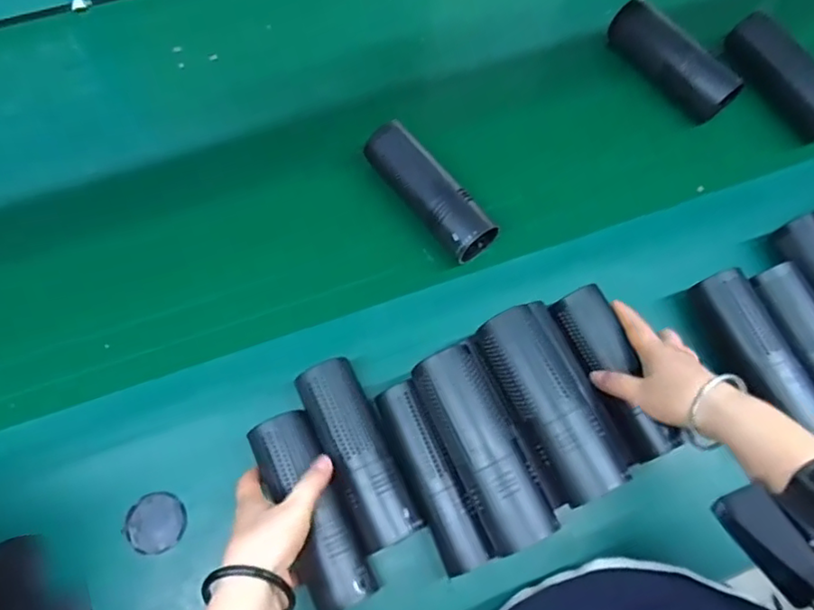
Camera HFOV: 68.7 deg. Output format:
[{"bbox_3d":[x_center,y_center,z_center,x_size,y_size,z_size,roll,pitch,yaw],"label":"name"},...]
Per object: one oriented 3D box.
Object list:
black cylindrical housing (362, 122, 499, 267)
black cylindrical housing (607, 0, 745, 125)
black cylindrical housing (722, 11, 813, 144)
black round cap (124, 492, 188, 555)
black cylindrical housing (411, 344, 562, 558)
[{"bbox_3d":[0.027,-0.114,0.618,0.055,0.043,0.174,-35,74,-13],"label":"black cylindrical housing"},{"bbox_3d":[0.311,-0.289,0.706,0.045,0.059,0.170,-31,74,-12],"label":"black cylindrical housing"},{"bbox_3d":[0.446,-0.270,0.696,0.052,0.054,0.168,-22,72,-9],"label":"black cylindrical housing"},{"bbox_3d":[-0.221,0.192,0.526,0.051,0.006,0.050,0,70,-1],"label":"black round cap"},{"bbox_3d":[0.060,0.112,0.496,0.056,0.046,0.170,-22,72,-9],"label":"black cylindrical housing"}]

